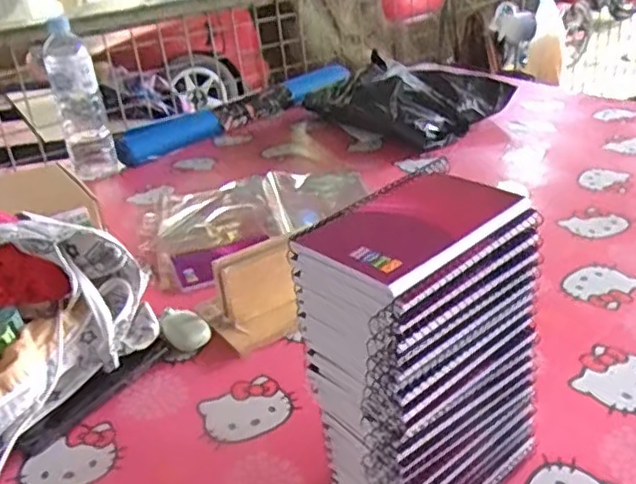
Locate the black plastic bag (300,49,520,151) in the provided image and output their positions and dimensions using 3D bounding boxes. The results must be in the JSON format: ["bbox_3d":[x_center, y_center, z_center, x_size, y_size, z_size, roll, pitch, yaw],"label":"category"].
[{"bbox_3d":[0.170,-0.269,1.233,0.251,0.096,0.294,-22,32,-29],"label":"black plastic bag"}]

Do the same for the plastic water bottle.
[{"bbox_3d":[-0.409,-0.238,1.123,0.080,0.249,0.091,-15,29,-17],"label":"plastic water bottle"}]

